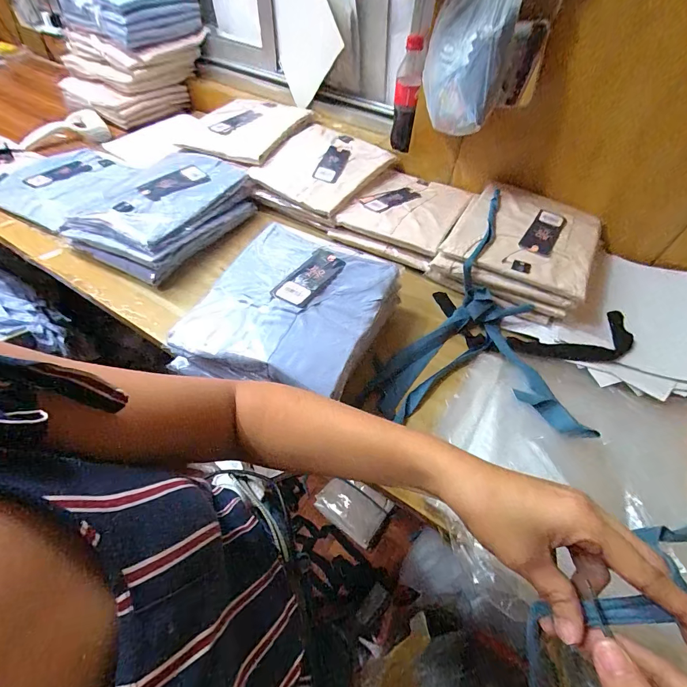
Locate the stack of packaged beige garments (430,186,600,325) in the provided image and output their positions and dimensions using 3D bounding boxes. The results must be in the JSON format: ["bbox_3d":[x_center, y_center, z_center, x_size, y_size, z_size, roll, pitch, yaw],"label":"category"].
[{"bbox_3d":[0.299,-0.169,0.618,0.224,0.066,0.256,30,57,18],"label":"stack of packaged beige garments"}]

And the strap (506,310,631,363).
[{"bbox_3d":[0.348,0.001,0.542,0.186,0.022,0.074,-9,54,-10],"label":"strap"}]

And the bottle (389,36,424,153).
[{"bbox_3d":[0.121,-0.492,0.724,0.053,0.185,0.054,7,53,2],"label":"bottle"}]

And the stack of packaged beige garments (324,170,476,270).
[{"bbox_3d":[0.126,-0.255,0.698,0.200,0.049,0.250,27,56,16],"label":"stack of packaged beige garments"}]

